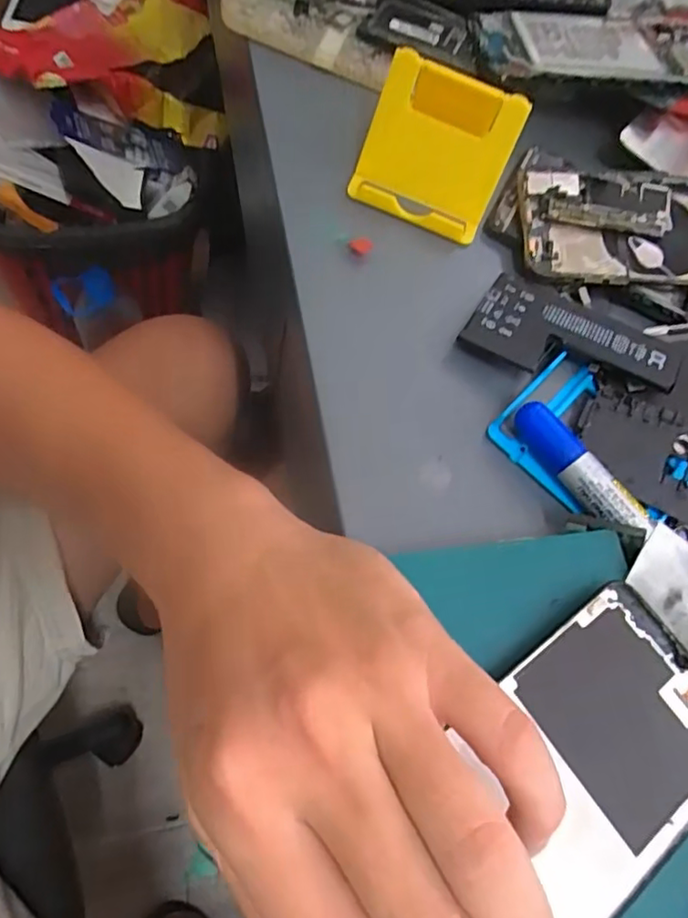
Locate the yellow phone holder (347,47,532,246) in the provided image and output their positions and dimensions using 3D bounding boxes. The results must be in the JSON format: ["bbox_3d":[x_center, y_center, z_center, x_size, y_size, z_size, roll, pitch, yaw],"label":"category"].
[{"bbox_3d":[0.045,-0.152,0.306,0.068,0.049,0.054,27,68,8],"label":"yellow phone holder"}]

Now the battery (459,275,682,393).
[{"bbox_3d":[0.108,-0.054,0.291,0.095,0.005,0.052,27,58,9],"label":"battery"}]

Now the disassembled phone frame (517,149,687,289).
[{"bbox_3d":[0.162,-0.125,0.322,0.139,0.014,0.077,9,65,-8],"label":"disassembled phone frame"}]

